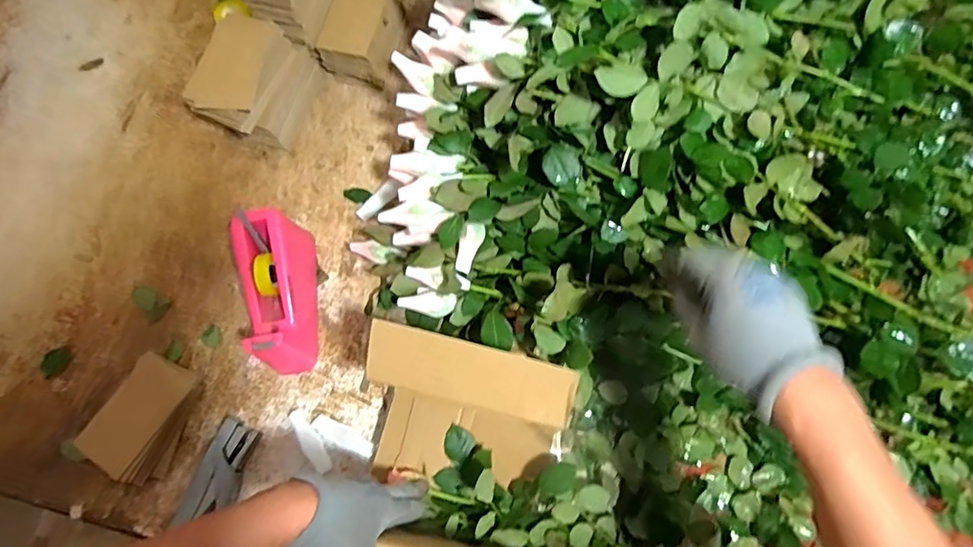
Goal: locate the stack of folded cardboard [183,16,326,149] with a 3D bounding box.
[{"bbox_3d":[-0.325,-0.265,0.753,0.091,0.138,0.167,20,76,8],"label":"stack of folded cardboard"}]

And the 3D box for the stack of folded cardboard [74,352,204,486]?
[{"bbox_3d":[-0.433,0.185,0.675,0.098,0.037,0.144,26,77,10],"label":"stack of folded cardboard"}]

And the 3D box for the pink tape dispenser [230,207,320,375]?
[{"bbox_3d":[-0.278,0.027,0.704,0.076,0.101,0.200,-9,74,0],"label":"pink tape dispenser"}]

